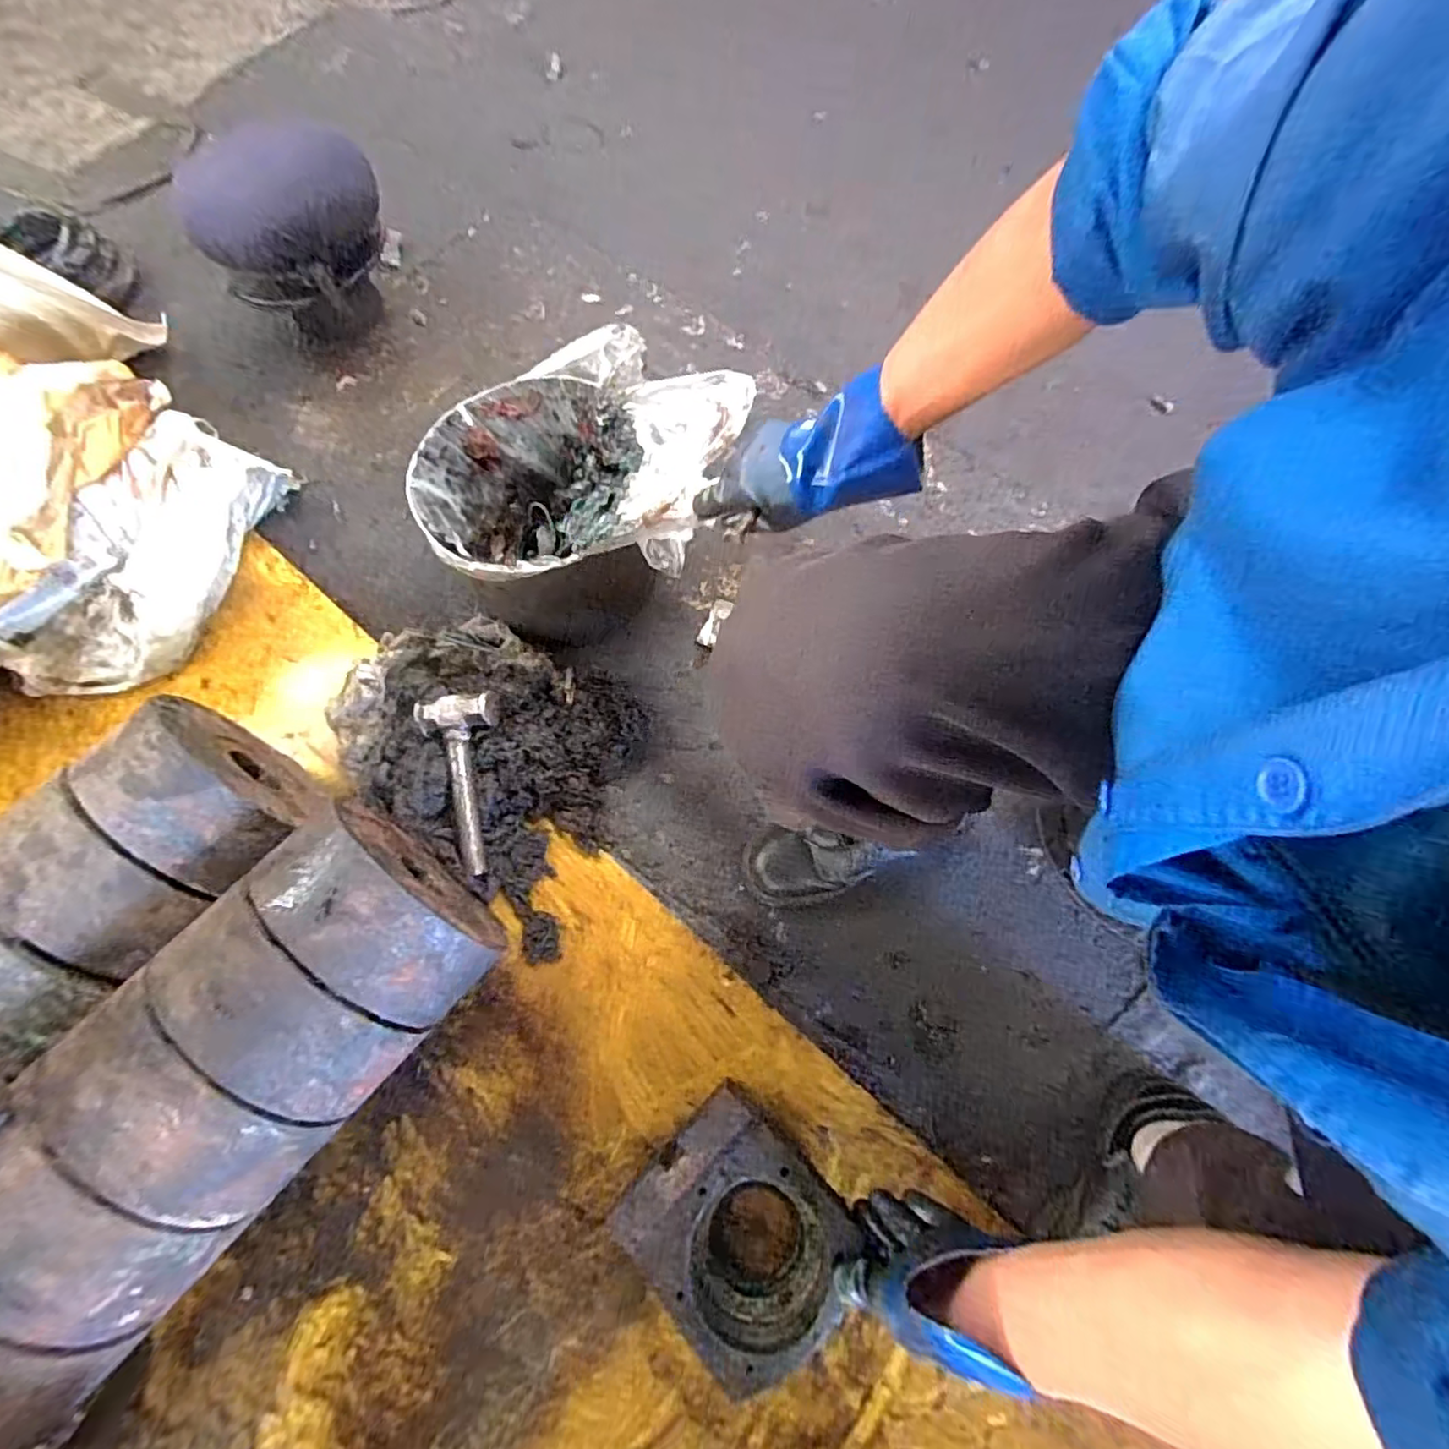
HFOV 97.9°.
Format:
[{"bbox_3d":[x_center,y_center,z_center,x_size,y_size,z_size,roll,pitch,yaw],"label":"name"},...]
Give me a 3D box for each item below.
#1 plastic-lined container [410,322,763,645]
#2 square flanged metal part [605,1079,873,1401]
[{"bbox_3d":[-0.186,-0.283,0.783,0.327,0.196,0.329,19,68,7],"label":"plastic-lined container"},{"bbox_3d":[0.014,0.429,0.540,0.149,0.065,0.175,-42,73,-16],"label":"square flanged metal part"}]

